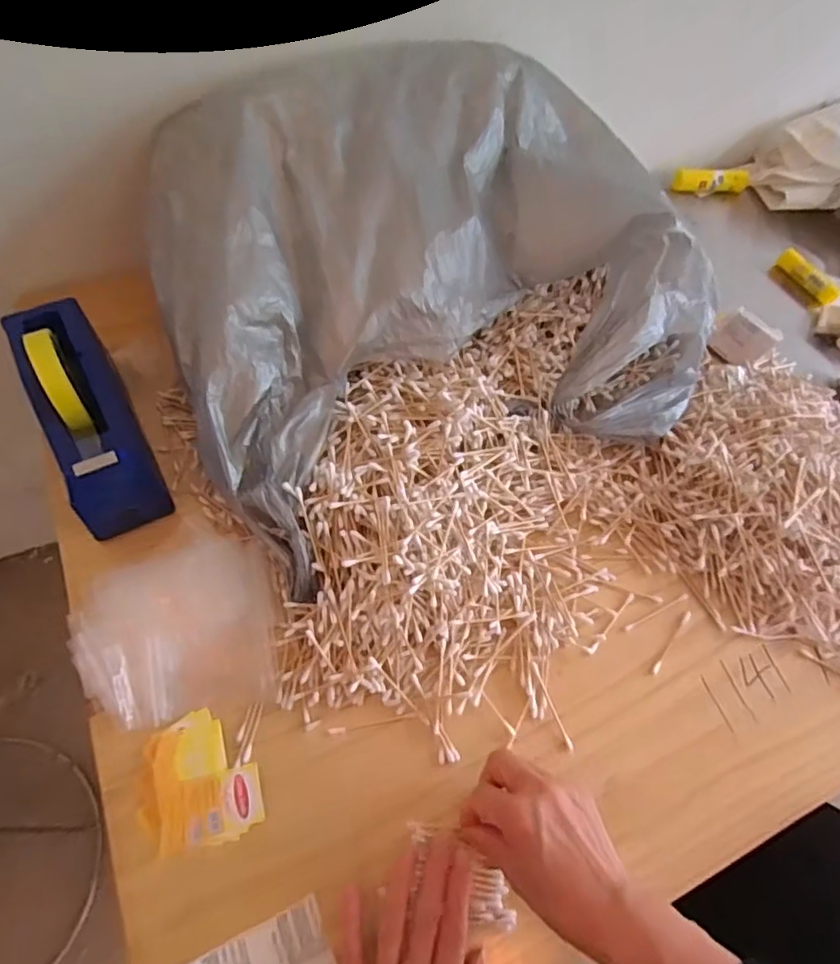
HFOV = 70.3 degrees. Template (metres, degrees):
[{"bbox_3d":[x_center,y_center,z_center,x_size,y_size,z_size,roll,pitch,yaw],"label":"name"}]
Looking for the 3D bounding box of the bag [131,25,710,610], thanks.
[{"bbox_3d":[0.016,-0.195,0.570,0.501,0.193,0.397,-23,63,-17],"label":"bag"}]

